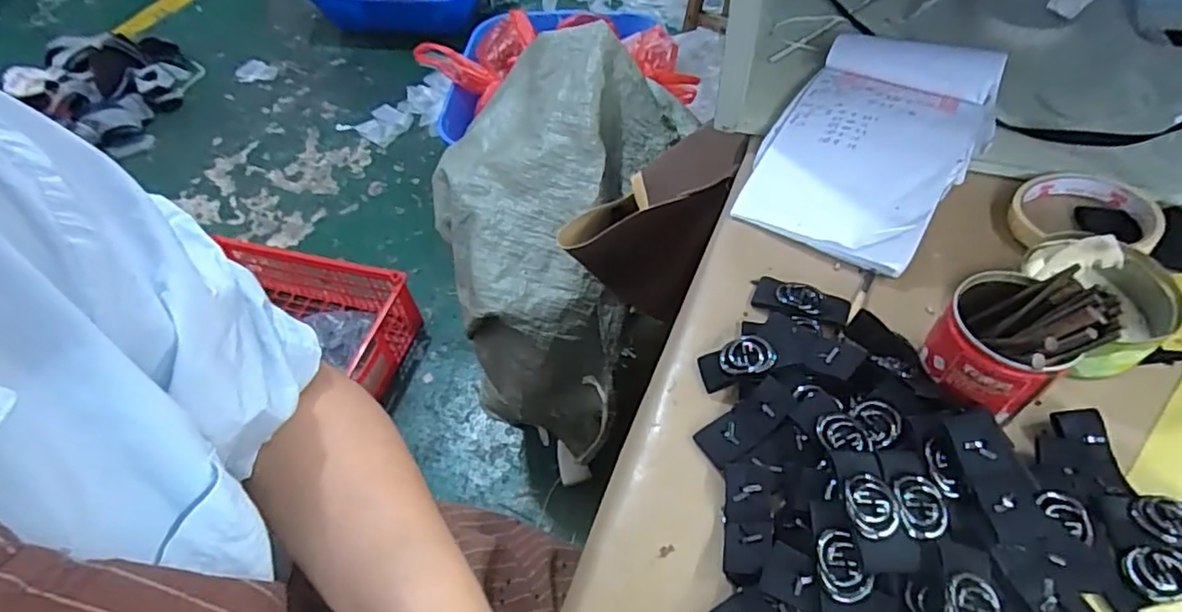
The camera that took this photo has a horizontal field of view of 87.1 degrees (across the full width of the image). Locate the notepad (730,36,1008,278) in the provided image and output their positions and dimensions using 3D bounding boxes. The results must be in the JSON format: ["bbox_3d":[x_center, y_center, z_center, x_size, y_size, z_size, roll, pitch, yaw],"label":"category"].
[{"bbox_3d":[0.223,-0.135,0.490,0.142,0.034,0.235,26,58,22],"label":"notepad"}]

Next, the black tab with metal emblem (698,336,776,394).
[{"bbox_3d":[0.089,0.034,0.383,0.046,0.011,0.027,-30,52,18],"label":"black tab with metal emblem"}]

